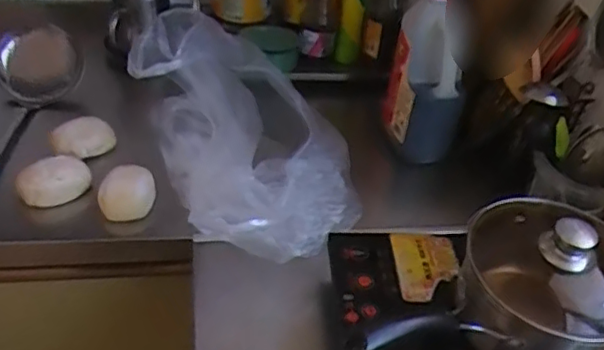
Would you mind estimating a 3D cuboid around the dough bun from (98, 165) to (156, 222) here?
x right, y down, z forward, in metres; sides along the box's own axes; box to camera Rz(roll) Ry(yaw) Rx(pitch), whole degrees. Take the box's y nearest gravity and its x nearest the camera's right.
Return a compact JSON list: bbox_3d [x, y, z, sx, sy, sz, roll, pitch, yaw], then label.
[{"bbox_3d":[-0.235,0.023,0.841,0.072,0.052,0.058,-3,41,-10],"label":"dough bun"}]

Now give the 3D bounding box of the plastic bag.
[{"bbox_3d":[-0.088,-0.065,0.858,0.231,0.161,0.445,-13,44,-21],"label":"plastic bag"}]

